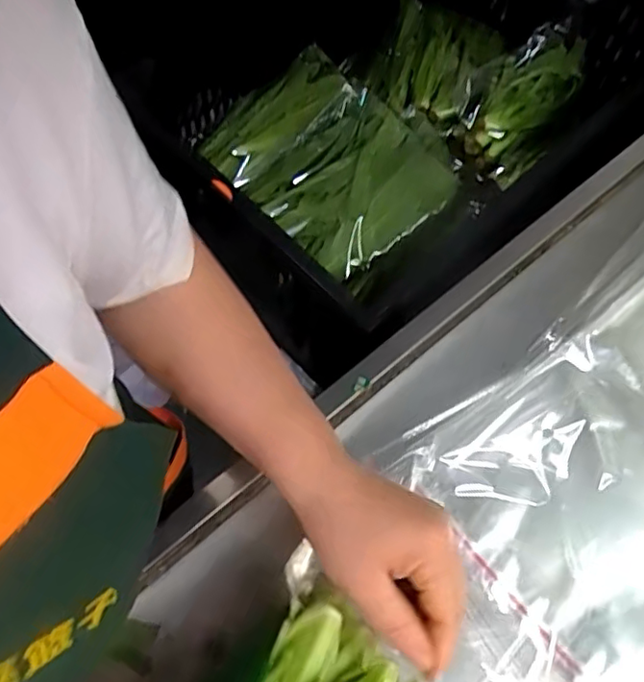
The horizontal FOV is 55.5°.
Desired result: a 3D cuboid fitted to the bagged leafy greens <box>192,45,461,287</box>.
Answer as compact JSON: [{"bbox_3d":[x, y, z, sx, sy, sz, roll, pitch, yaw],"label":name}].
[{"bbox_3d":[0.002,-0.216,0.710,0.198,0.081,0.285,-36,71,-18],"label":"bagged leafy greens"}]

